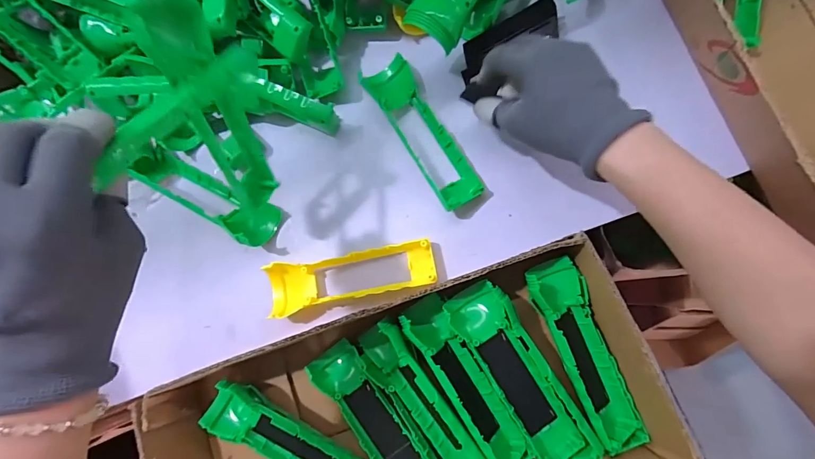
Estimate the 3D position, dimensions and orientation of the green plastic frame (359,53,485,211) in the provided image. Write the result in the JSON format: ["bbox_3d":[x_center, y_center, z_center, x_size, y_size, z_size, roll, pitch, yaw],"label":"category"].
[{"bbox_3d":[0.015,-0.092,0.377,0.044,0.026,0.156,-32,80,3],"label":"green plastic frame"}]

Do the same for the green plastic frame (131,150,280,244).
[{"bbox_3d":[-0.209,-0.038,0.401,0.164,0.040,0.041,28,87,10],"label":"green plastic frame"}]

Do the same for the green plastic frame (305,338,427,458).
[{"bbox_3d":[-0.031,0.187,0.389,0.049,0.033,0.163,-36,80,2],"label":"green plastic frame"}]

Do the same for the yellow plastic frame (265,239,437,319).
[{"bbox_3d":[-0.055,0.047,0.378,0.164,0.031,0.051,-9,82,6],"label":"yellow plastic frame"}]

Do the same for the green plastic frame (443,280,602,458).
[{"bbox_3d":[0.101,0.130,0.350,0.051,0.029,0.174,-34,80,2],"label":"green plastic frame"}]

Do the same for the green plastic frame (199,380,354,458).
[{"bbox_3d":[-0.111,0.205,0.373,0.174,0.039,0.054,31,88,11],"label":"green plastic frame"}]

